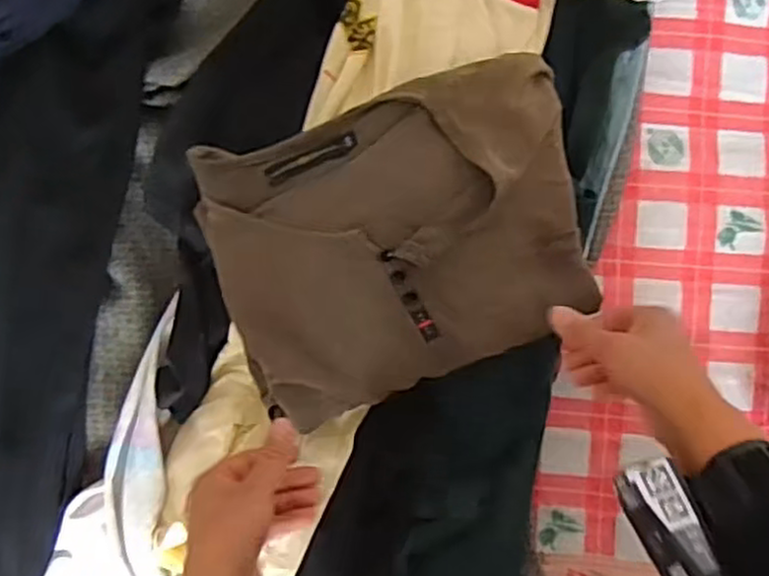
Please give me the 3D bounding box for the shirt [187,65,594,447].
[{"bbox_3d":[0.013,-0.030,0.503,0.258,0.041,0.193,-19,90,2],"label":"shirt"}]

